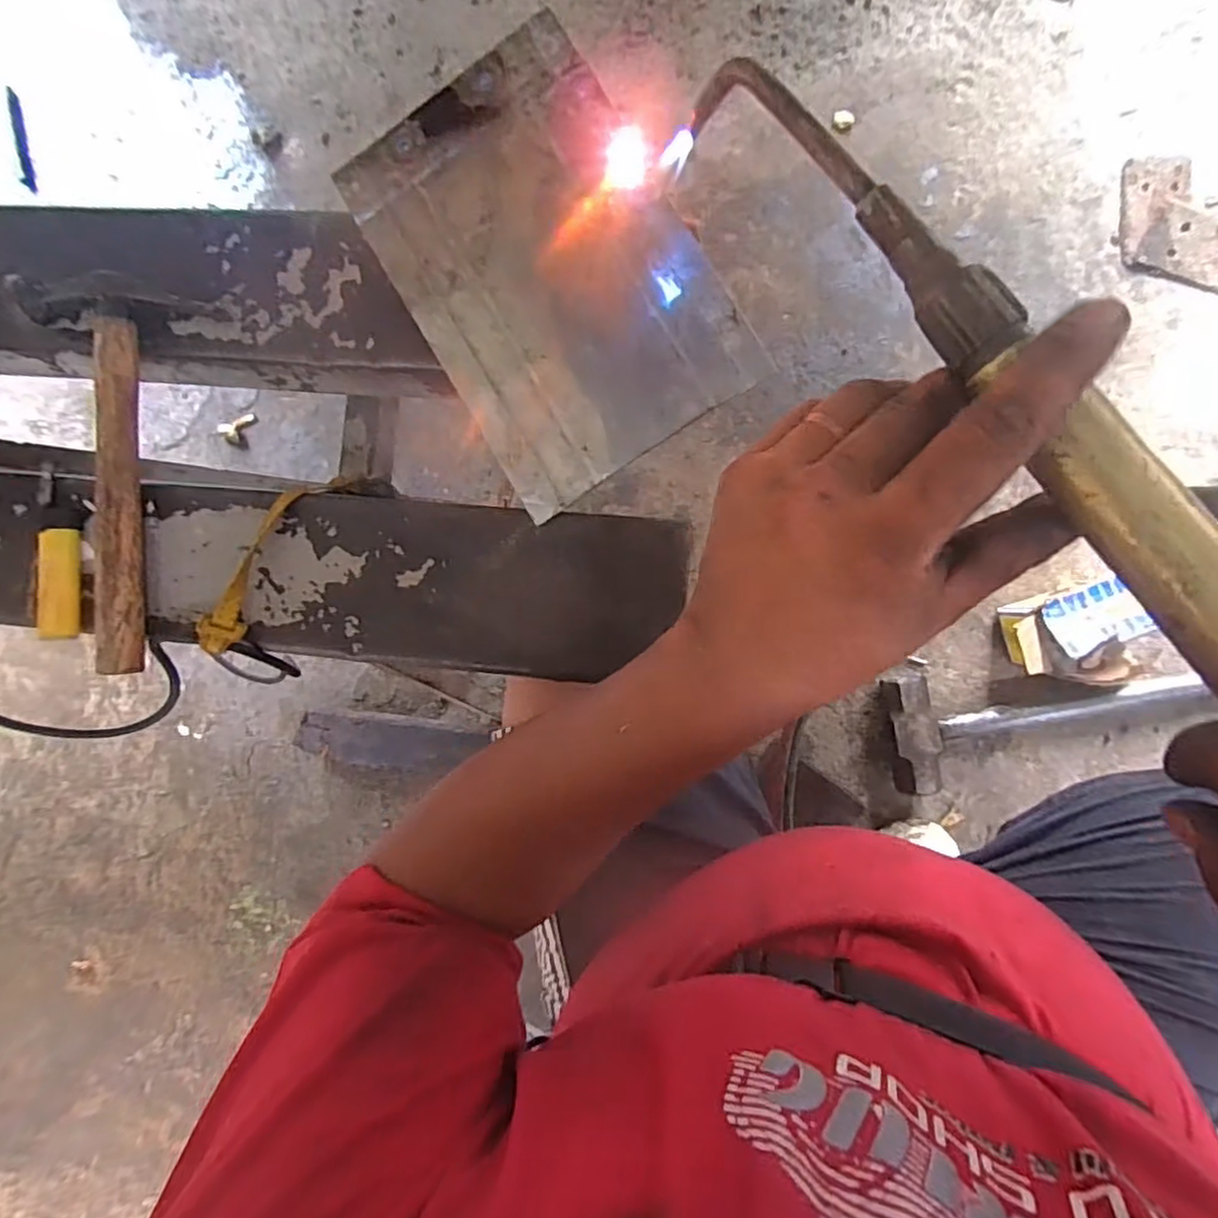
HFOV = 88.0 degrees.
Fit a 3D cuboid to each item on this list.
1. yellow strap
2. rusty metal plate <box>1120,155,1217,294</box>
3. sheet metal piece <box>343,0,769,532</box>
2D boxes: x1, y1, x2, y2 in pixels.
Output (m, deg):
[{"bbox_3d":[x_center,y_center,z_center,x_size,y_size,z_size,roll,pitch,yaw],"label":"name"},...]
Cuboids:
[{"bbox_3d":[-0.205,-0.034,0.385,0.019,0.030,0.133,25,75,8],"label":"yellow strap"},{"bbox_3d":[0.715,-0.477,0.795,0.120,0.009,0.197,-38,85,8],"label":"rusty metal plate"},{"bbox_3d":[-0.037,-0.202,0.370,0.159,0.010,0.253,-31,85,3],"label":"sheet metal piece"}]

